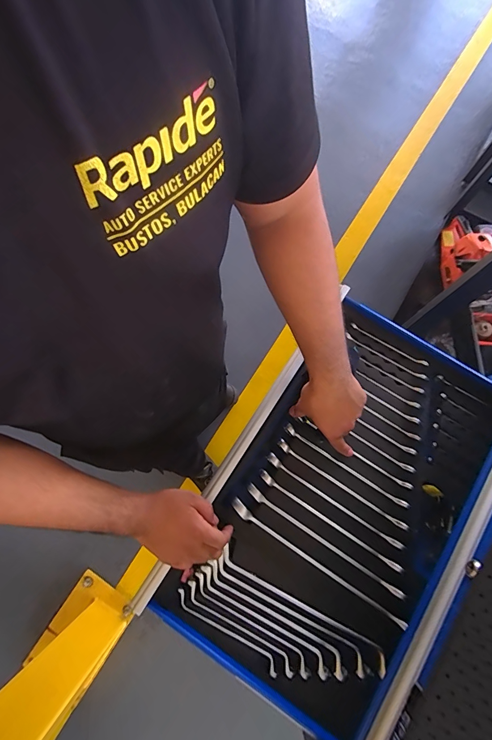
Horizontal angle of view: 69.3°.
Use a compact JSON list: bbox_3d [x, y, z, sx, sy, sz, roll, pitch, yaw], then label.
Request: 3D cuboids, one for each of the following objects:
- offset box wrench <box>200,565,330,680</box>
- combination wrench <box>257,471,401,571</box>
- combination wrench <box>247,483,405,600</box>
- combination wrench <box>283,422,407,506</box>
[{"bbox_3d":[0.026,0.372,0.527,0.228,0.013,0.026,34,78,8],"label":"offset box wrench"},{"bbox_3d":[0.127,0.234,0.554,0.250,0.012,0.014,33,78,8],"label":"combination wrench"},{"bbox_3d":[0.115,0.258,0.538,0.269,0.011,0.015,34,78,8],"label":"combination wrench"},{"bbox_3d":[0.159,0.156,0.577,0.223,0.011,0.013,34,78,8],"label":"combination wrench"}]

